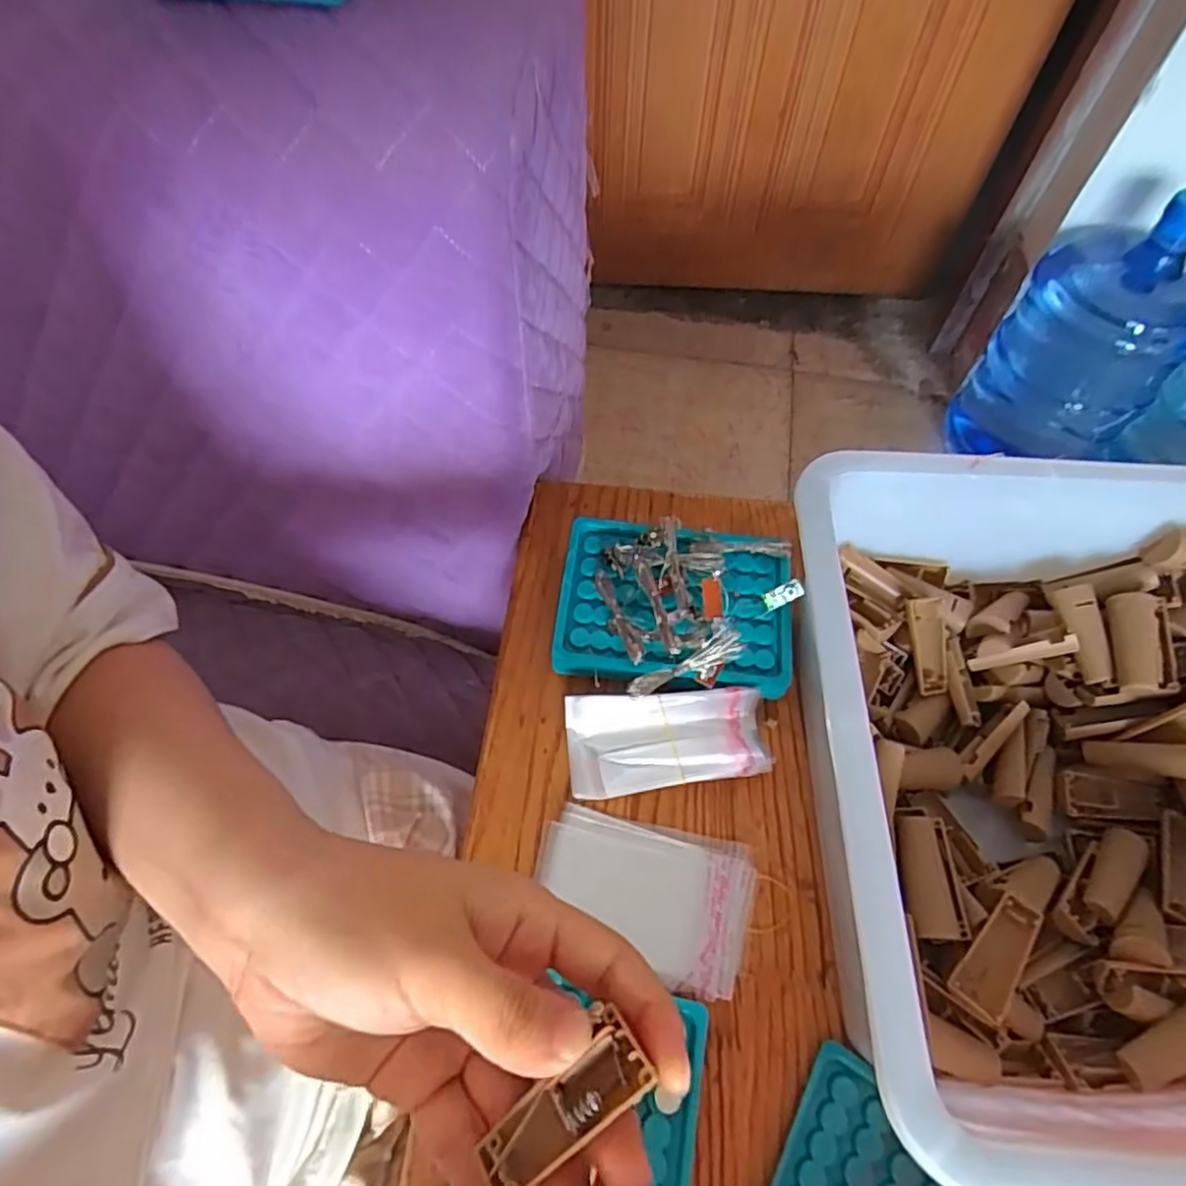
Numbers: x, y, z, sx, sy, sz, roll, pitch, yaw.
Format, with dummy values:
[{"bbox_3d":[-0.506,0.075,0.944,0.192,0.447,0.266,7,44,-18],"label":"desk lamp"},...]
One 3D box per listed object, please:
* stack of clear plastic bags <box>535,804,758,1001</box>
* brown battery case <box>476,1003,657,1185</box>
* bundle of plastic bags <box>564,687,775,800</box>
[{"bbox_3d":[0.025,0.150,0.336,0.104,0.006,0.069,12,61,6],"label":"stack of clear plastic bags"},{"bbox_3d":[-0.007,0.133,0.177,0.046,0.013,0.018,-38,67,-8],"label":"brown battery case"},{"bbox_3d":[0.039,0.079,0.365,0.103,0.022,0.048,-4,61,-3],"label":"bundle of plastic bags"}]

